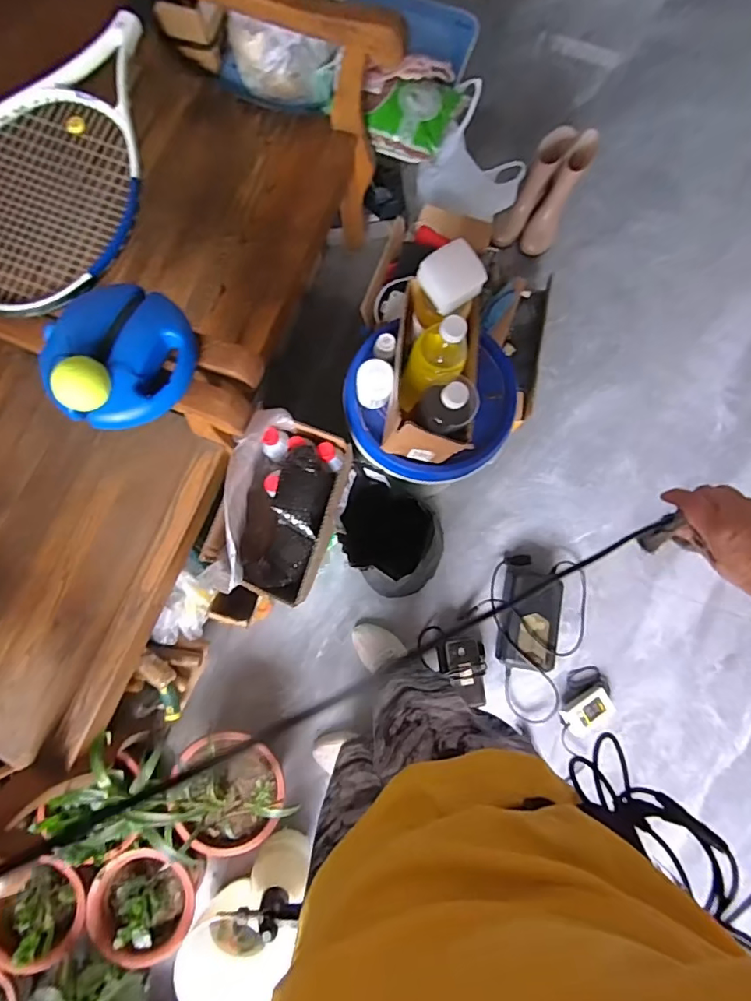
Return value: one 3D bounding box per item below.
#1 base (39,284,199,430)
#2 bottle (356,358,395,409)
[{"bbox_3d":[-0.335,-0.190,0.653,0.172,0.052,0.186,0,80,-1],"label":"base"},{"bbox_3d":[-0.002,-0.202,0.867,0.059,0.076,0.061,0,80,-1],"label":"bottle"}]

